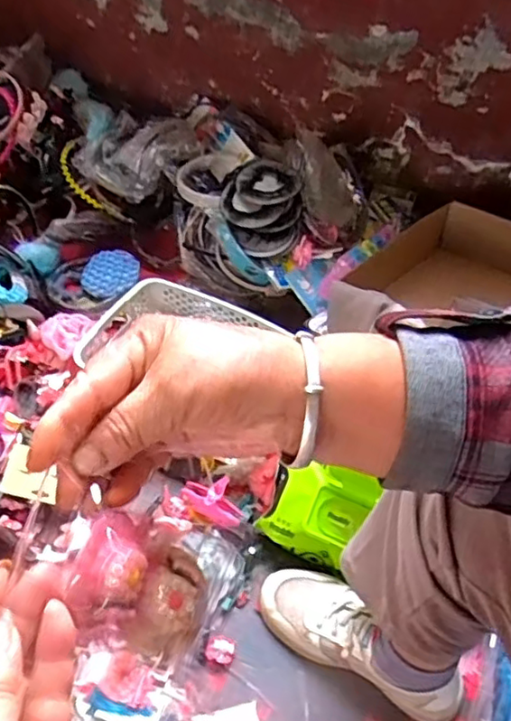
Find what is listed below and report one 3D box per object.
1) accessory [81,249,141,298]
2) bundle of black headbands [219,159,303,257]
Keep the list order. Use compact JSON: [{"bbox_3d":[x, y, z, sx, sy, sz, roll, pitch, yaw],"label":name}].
[{"bbox_3d":[-0.243,-0.145,1.043,0.094,0.013,0.094,-2,61,4],"label":"accessory"},{"bbox_3d":[0.009,-0.228,0.903,0.117,0.064,0.146,6,52,-1],"label":"bundle of black headbands"}]

